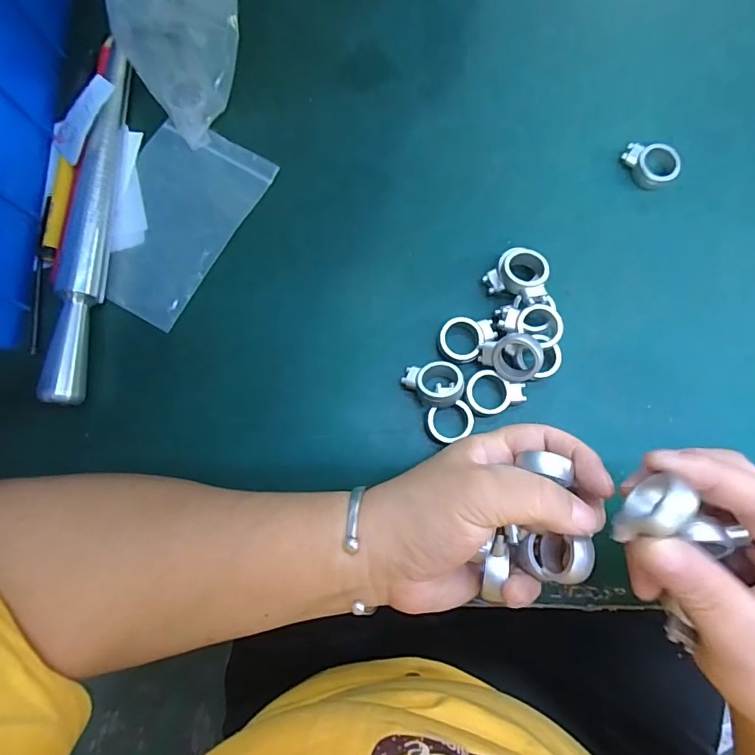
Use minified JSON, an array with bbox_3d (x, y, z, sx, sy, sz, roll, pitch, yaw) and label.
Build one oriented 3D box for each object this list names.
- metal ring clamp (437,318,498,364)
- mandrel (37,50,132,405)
[{"bbox_3d":[0.053,-0.022,0.267,0.034,0.008,0.026,-16,81,-3],"label":"metal ring clamp"},{"bbox_3d":[-0.166,-0.090,0.266,0.018,0.024,0.209,2,81,0],"label":"mandrel"}]

